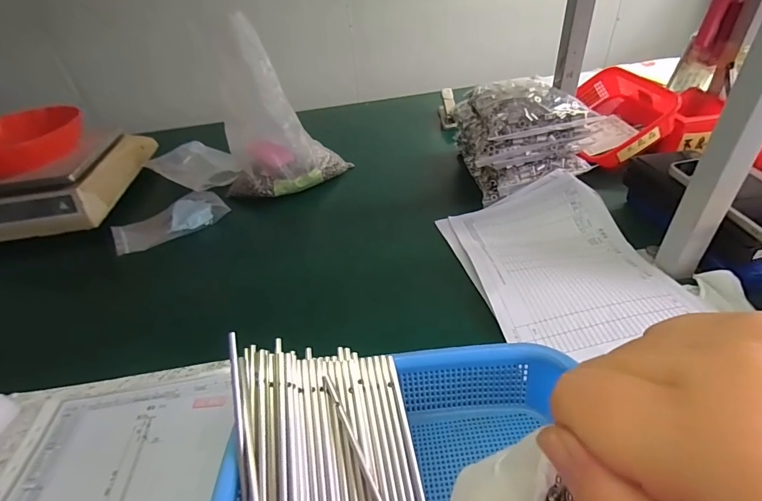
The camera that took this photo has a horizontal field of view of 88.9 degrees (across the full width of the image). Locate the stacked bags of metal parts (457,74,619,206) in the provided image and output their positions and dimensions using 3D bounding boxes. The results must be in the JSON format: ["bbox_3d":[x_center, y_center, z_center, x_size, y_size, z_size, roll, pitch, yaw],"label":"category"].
[{"bbox_3d":[0.230,-0.194,0.653,0.170,0.141,0.194,-5,39,2],"label":"stacked bags of metal parts"}]

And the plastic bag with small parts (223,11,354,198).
[{"bbox_3d":[-0.186,-0.232,0.676,0.221,0.267,0.083,-8,39,-1],"label":"plastic bag with small parts"}]

